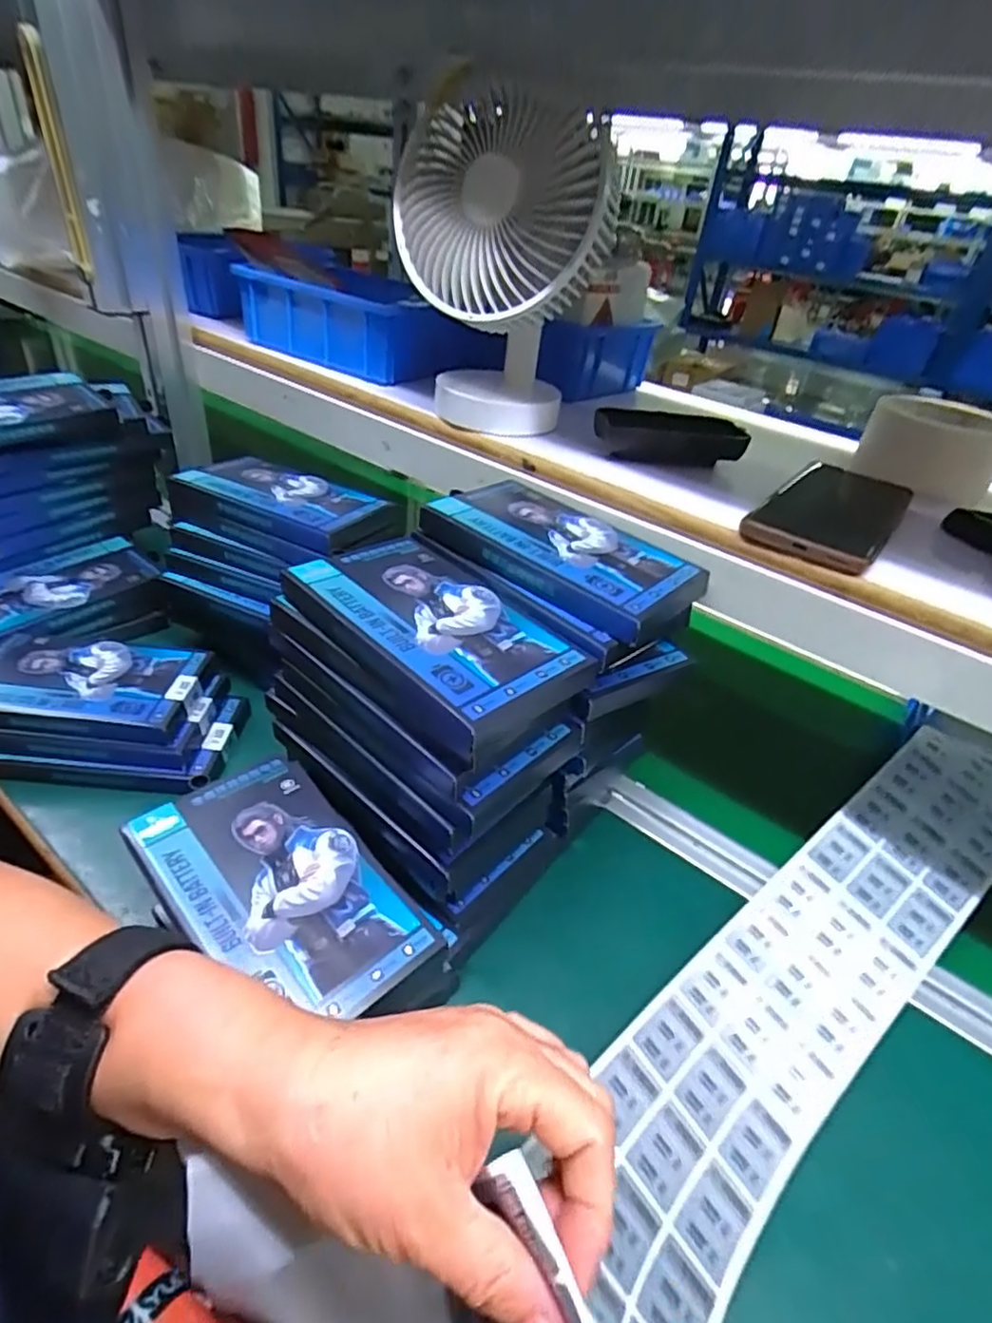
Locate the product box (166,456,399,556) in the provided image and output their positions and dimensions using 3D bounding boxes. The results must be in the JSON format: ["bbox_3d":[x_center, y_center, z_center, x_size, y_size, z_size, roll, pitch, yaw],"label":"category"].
[{"bbox_3d":[-0.178,-0.139,0.552,0.172,0.020,0.093,20,38,16],"label":"product box"}]

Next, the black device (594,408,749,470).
[{"bbox_3d":[0.130,-0.167,0.492,0.107,0.036,0.029,3,36,-6],"label":"black device"}]

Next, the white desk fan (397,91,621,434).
[{"bbox_3d":[-0.001,-0.275,0.486,0.148,0.210,0.133,8,36,-1],"label":"white desk fan"}]

